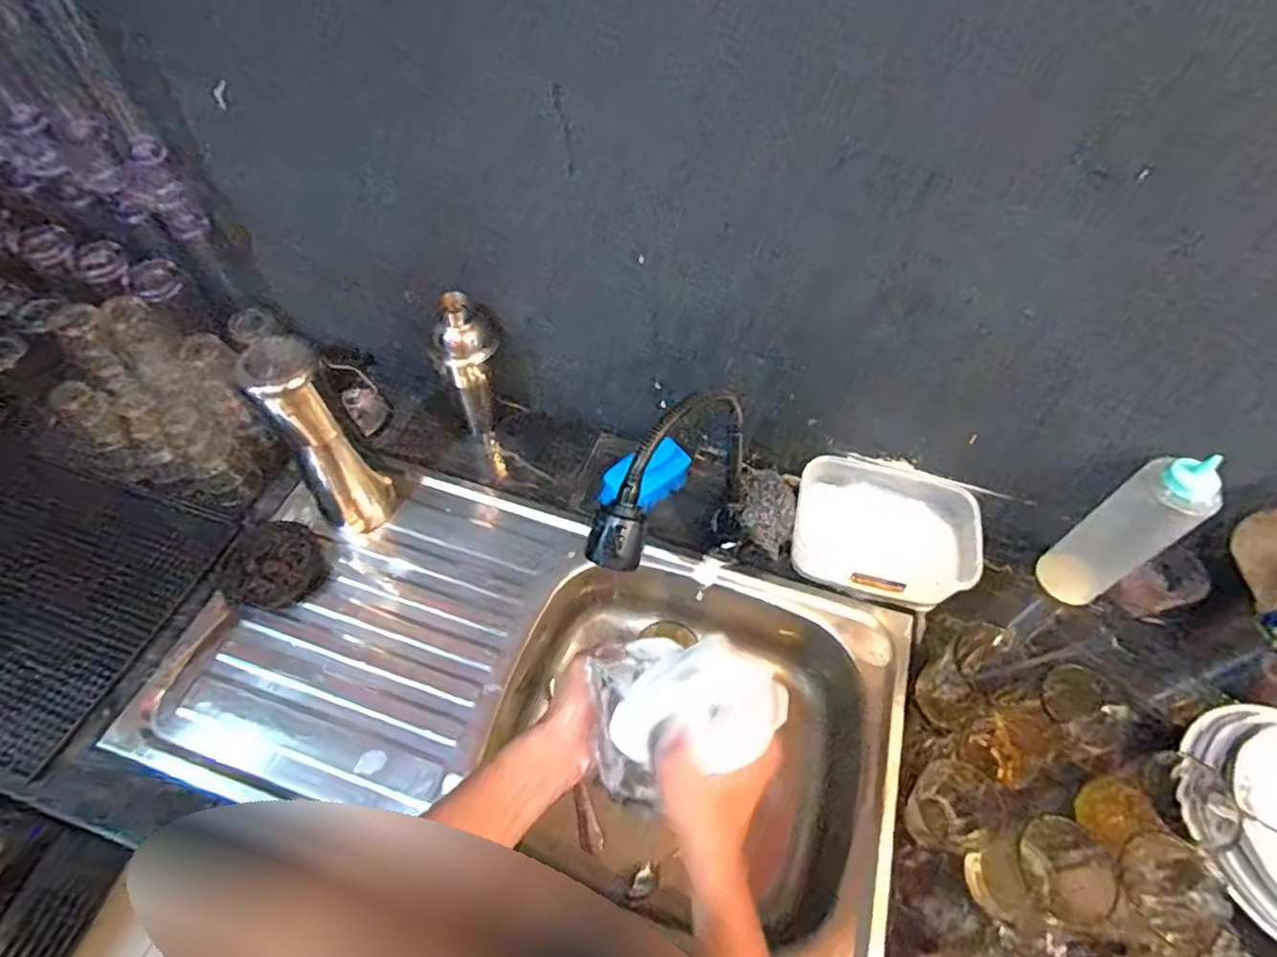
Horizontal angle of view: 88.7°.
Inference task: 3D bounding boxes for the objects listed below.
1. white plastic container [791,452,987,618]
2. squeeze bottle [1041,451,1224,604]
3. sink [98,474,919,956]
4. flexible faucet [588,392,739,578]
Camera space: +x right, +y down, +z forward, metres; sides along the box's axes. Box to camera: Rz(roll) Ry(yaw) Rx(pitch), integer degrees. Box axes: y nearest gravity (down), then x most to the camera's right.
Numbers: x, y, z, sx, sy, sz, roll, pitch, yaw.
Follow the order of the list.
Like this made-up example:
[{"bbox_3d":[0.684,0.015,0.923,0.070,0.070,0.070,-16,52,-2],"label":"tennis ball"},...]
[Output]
[{"bbox_3d":[0.283,0.064,0.763,0.201,0.074,0.146,16,56,9],"label":"white plastic container"},{"bbox_3d":[0.507,0.059,0.686,0.055,0.221,0.070,-23,59,-17],"label":"squeeze bottle"},{"bbox_3d":[-0.101,0.240,0.739,0.744,0.135,0.410,16,56,9],"label":"sink"},{"bbox_3d":[0.064,0.010,0.646,0.070,0.168,0.304,36,20,20],"label":"flexible faucet"}]

